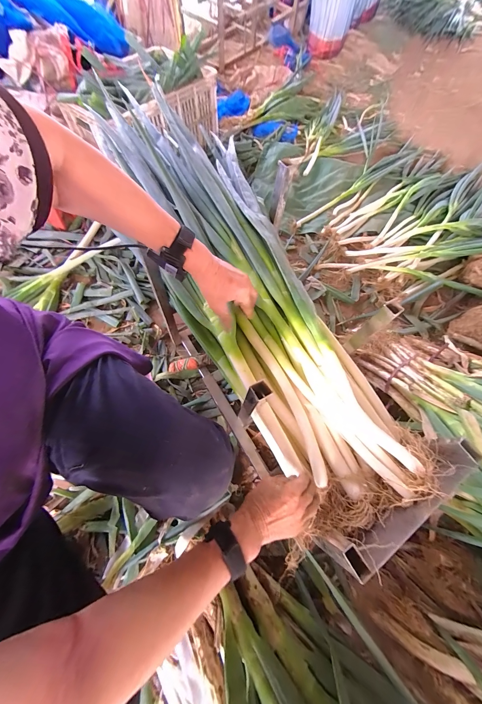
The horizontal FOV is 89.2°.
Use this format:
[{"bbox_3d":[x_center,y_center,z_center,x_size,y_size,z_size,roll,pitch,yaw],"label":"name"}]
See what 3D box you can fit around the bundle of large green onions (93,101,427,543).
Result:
[{"bbox_3d":[-0.003,-0.175,0.532,0.262,0.131,1.018,-25,81,-13],"label":"bundle of large green onions"}]

